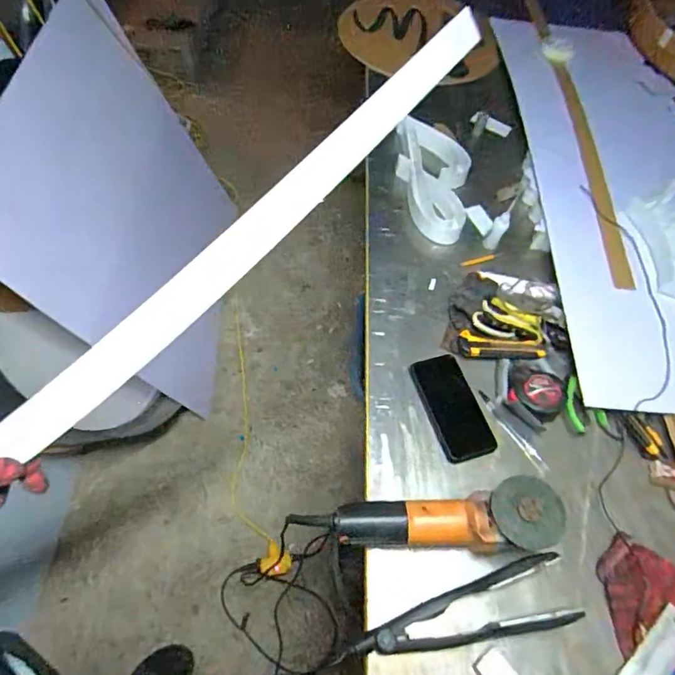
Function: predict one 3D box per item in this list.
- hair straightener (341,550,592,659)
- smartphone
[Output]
[{"bbox_3d":[0.146,0.330,0.584,0.278,0.050,0.081,-6,58,-7],"label":"hair straightener"},{"bbox_3d":[0.179,0.108,0.748,0.085,0.007,0.167,-13,63,-14],"label":"smartphone"}]

